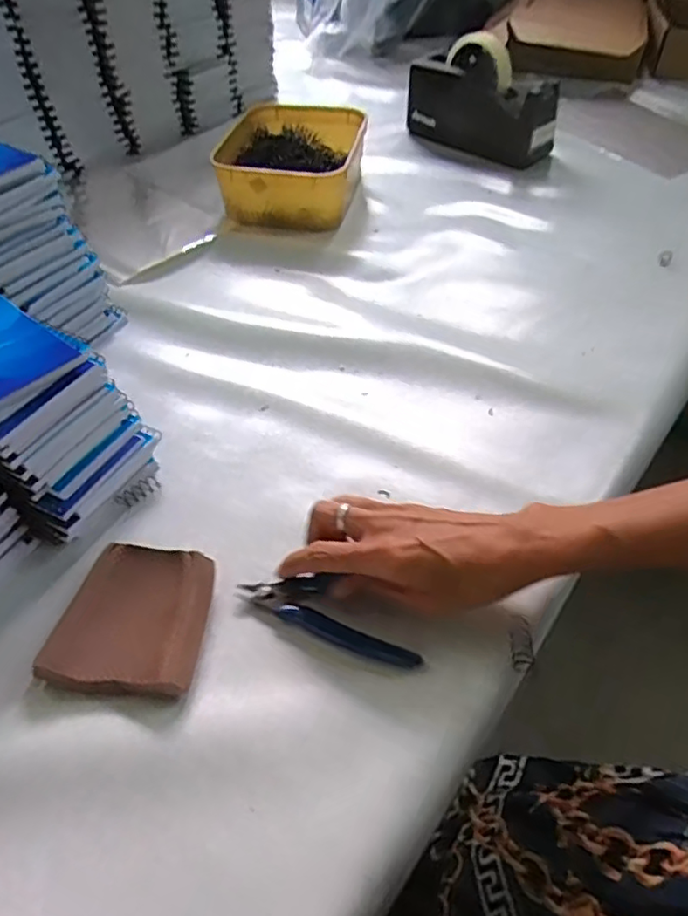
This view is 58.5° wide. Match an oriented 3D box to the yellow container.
[{"bbox_3d":[-0.063,-0.361,0.758,0.166,0.067,0.207,8,47,9],"label":"yellow container"}]

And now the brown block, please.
[{"bbox_3d":[-0.123,0.097,0.369,0.084,0.020,0.089,5,46,6],"label":"brown block"}]

